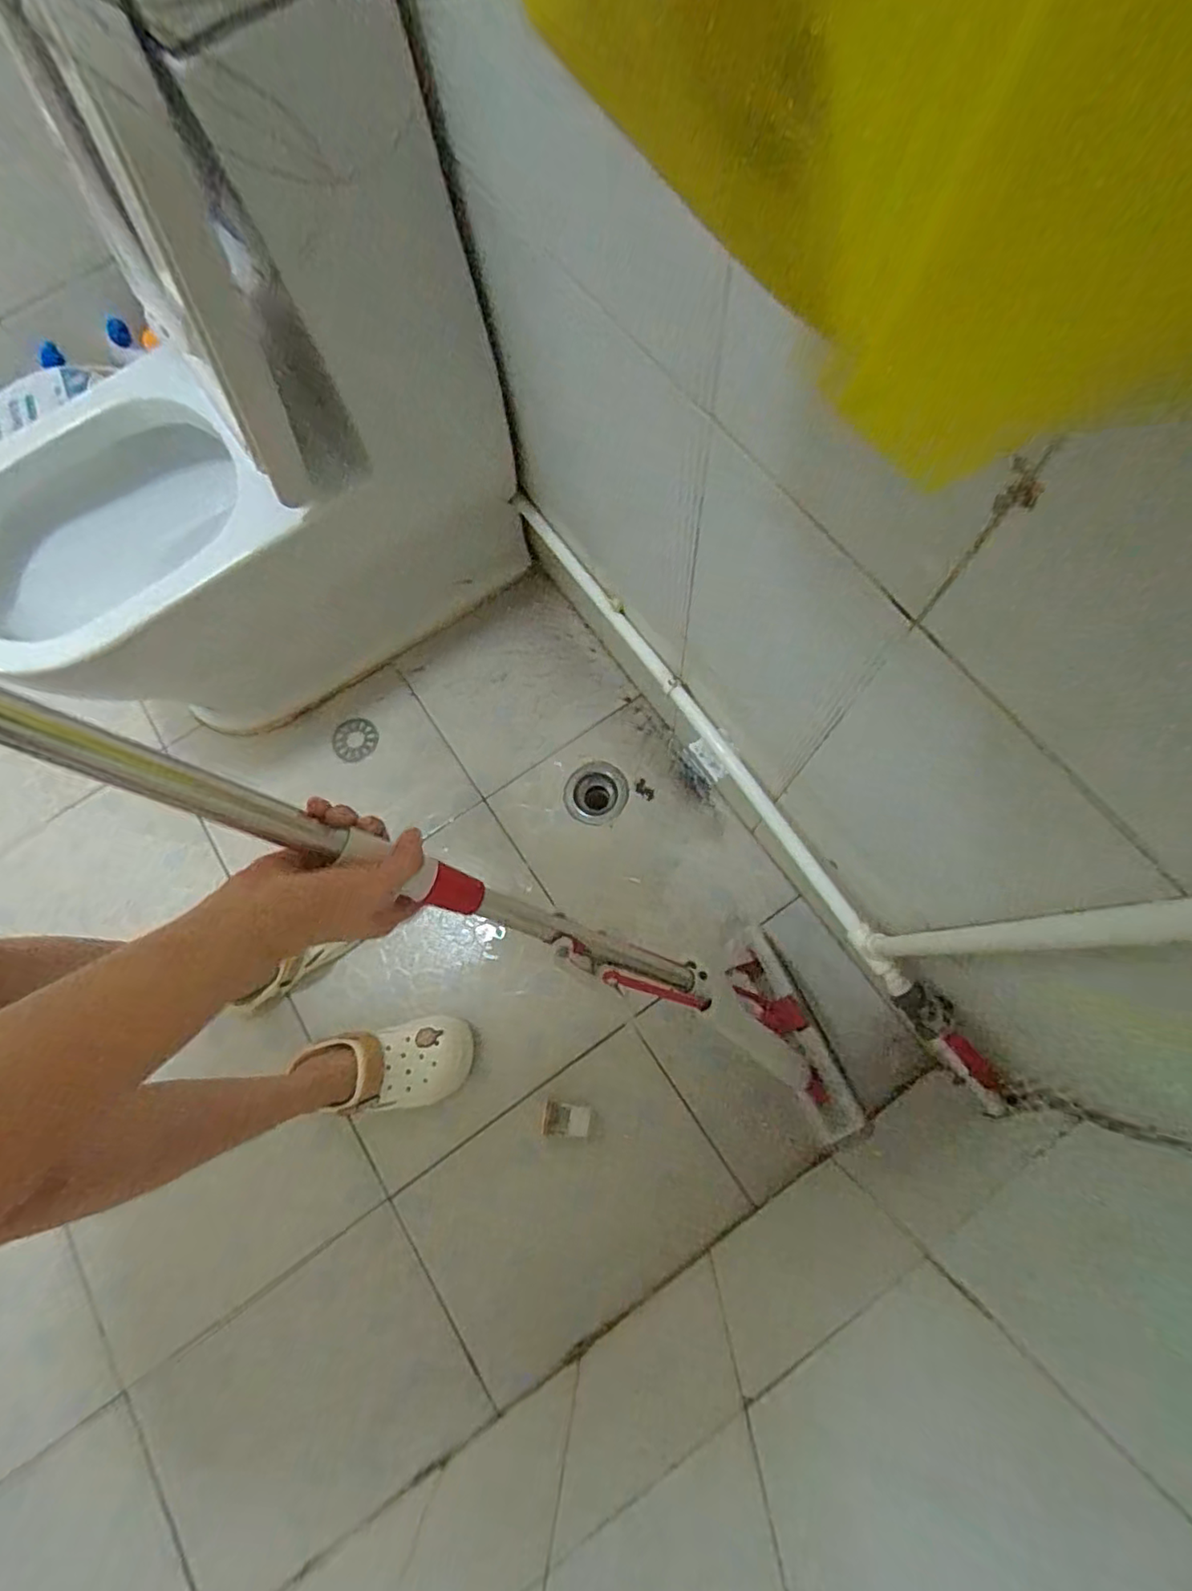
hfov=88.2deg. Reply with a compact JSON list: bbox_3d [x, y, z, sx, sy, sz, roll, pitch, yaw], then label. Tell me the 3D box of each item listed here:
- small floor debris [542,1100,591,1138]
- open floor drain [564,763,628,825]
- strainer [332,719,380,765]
[{"bbox_3d":[-0.039,0.436,0.829,0.060,0.031,0.039,2,75,5],"label":"small floor debris"},{"bbox_3d":[0.001,-0.002,0.987,0.097,0.014,0.101,-1,75,4],"label":"open floor drain"},{"bbox_3d":[-0.401,-0.090,1.024,0.073,0.010,0.076,-1,75,4],"label":"strainer"}]

